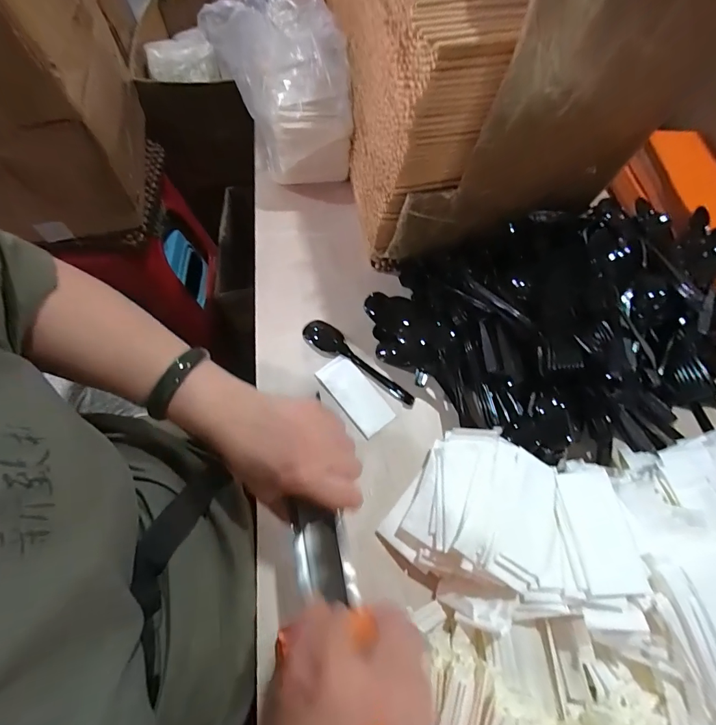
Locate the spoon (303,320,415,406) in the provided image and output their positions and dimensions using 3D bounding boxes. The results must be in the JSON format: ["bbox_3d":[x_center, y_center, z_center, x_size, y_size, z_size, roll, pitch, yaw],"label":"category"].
[{"bbox_3d":[0.003,-0.004,0.468,0.154,0.008,0.034,32,69,12],"label":"spoon"}]

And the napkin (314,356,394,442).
[{"bbox_3d":[-0.003,0.036,0.448,0.044,0.004,0.094,-37,72,-16],"label":"napkin"}]

